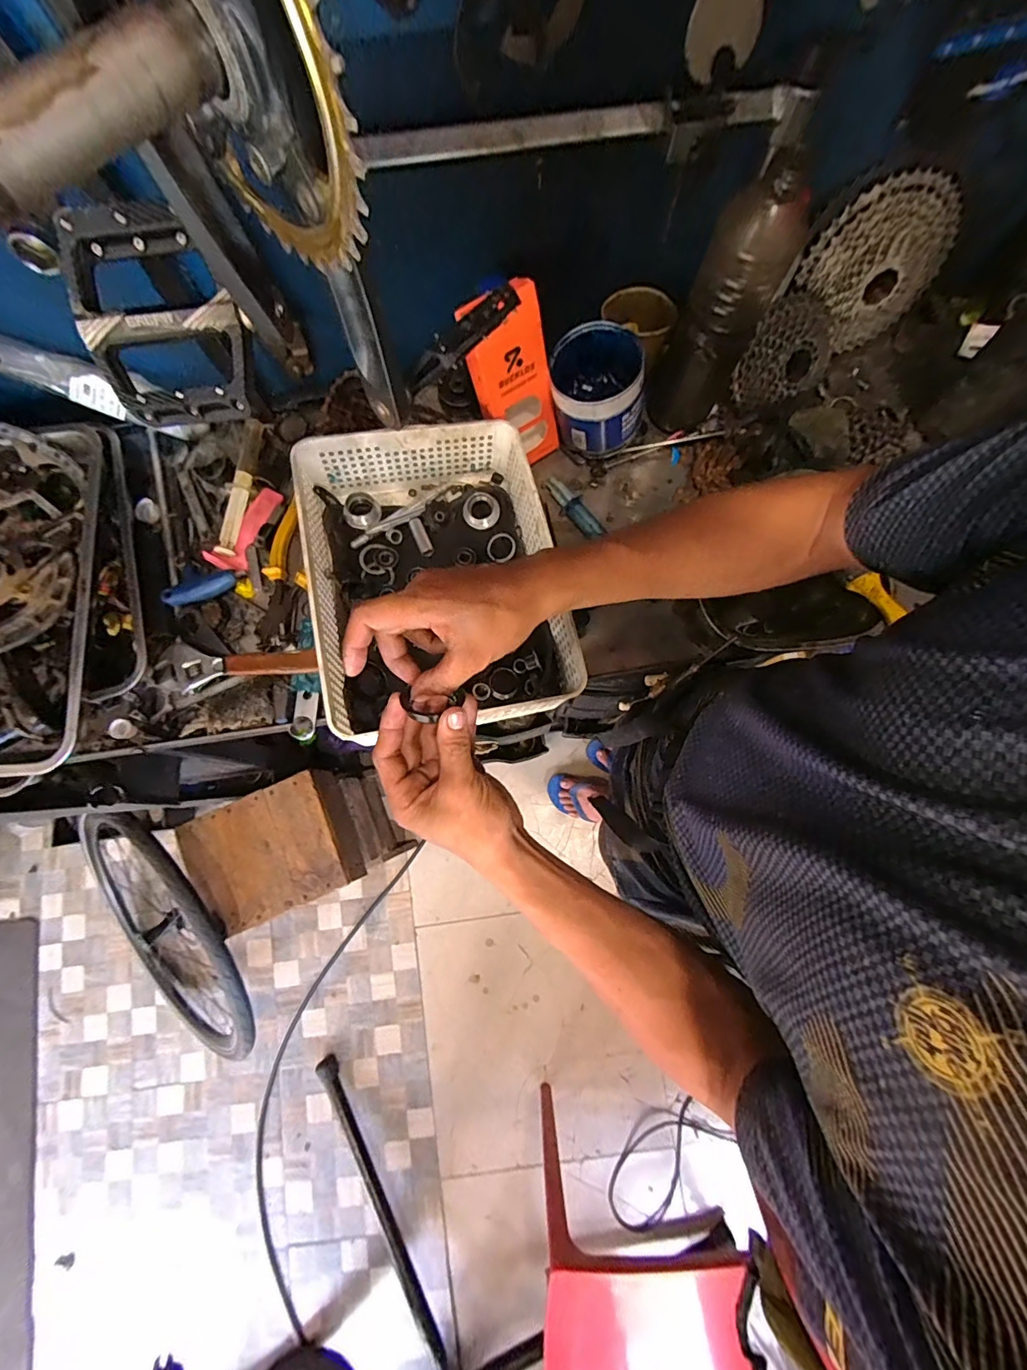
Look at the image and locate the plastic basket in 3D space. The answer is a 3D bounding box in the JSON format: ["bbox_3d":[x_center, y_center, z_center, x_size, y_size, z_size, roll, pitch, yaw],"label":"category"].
[{"bbox_3d":[-0.081,-0.121,0.526,0.247,0.108,0.320,-13,80,0],"label":"plastic basket"}]

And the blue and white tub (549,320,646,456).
[{"bbox_3d":[0.097,-0.345,0.577,0.106,0.108,0.119,0,80,2],"label":"blue and white tub"}]

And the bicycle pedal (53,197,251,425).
[{"bbox_3d":[-0.209,-0.217,0.289,0.094,0.018,0.104,-6,116,3],"label":"bicycle pedal"}]

